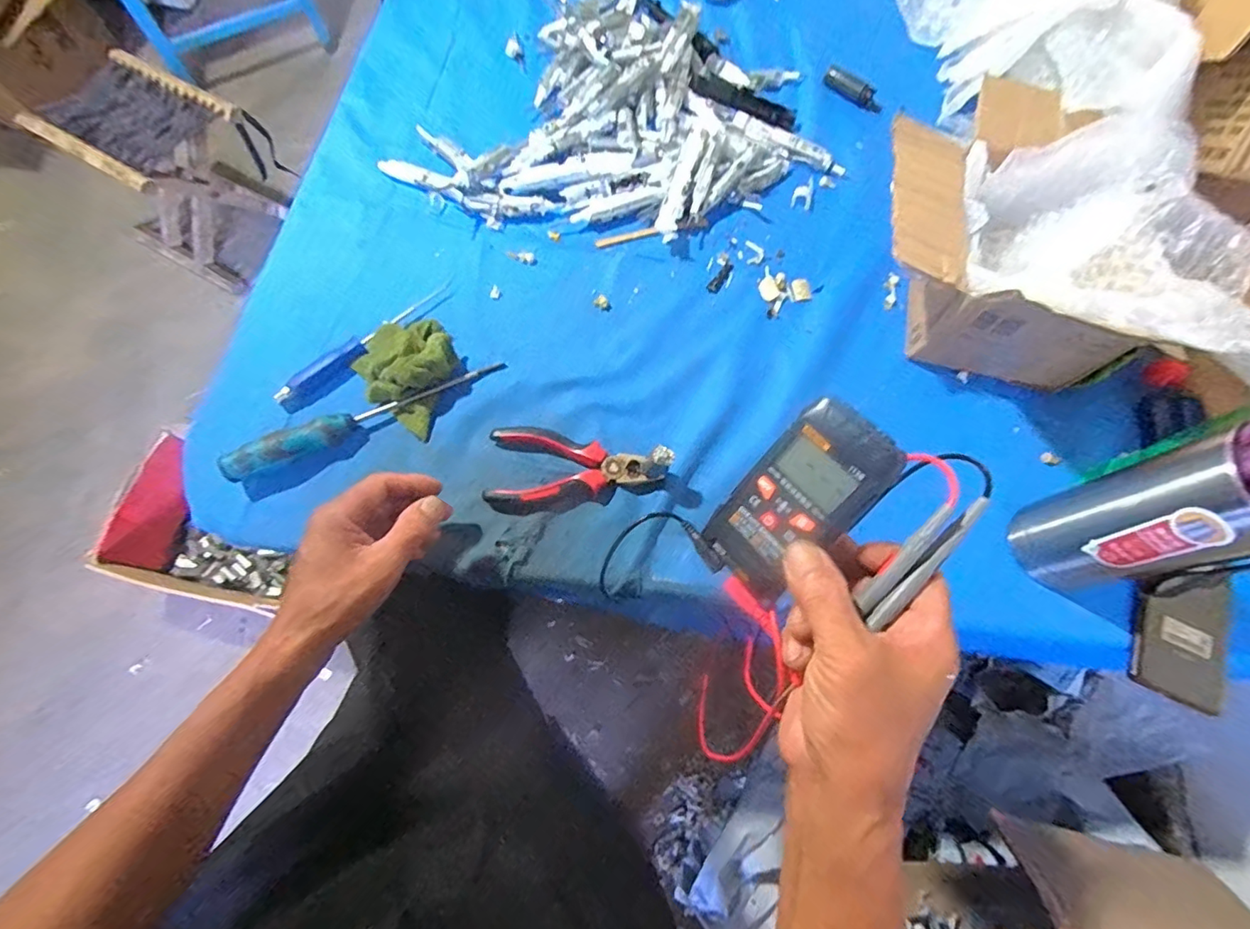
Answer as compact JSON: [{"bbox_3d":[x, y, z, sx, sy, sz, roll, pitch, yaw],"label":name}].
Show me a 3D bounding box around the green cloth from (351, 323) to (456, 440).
[{"bbox_3d":[-0.200,-0.096,0.499,0.103,0.043,0.100,33,72,10],"label":"green cloth"}]

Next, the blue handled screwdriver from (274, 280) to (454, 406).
[{"bbox_3d":[-0.249,-0.121,0.517,0.022,0.015,0.190,42,73,13],"label":"blue handled screwdriver"}]

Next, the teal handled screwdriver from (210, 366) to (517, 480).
[{"bbox_3d":[-0.228,-0.045,0.483,0.245,0.031,0.024,-27,73,-11],"label":"teal handled screwdriver"}]

